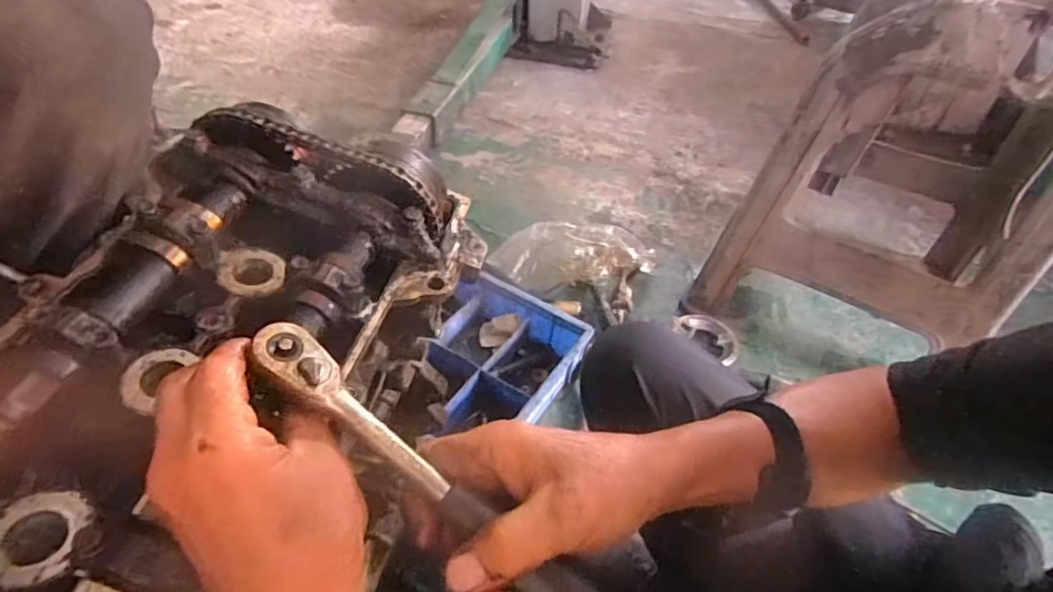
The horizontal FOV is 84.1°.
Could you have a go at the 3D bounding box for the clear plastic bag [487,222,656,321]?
[{"bbox_3d":[0.092,-0.078,1.173,0.298,0.102,0.192,19,46,15],"label":"clear plastic bag"}]

